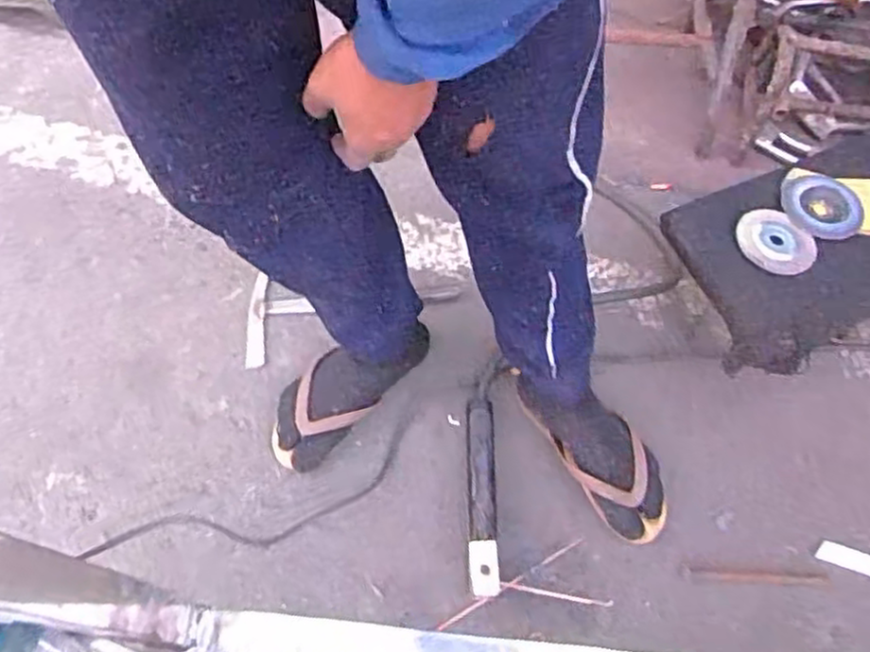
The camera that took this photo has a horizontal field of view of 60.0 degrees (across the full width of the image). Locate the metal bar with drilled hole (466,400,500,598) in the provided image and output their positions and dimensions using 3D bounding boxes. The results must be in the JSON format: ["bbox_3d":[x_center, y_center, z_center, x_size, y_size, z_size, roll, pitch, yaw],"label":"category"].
[{"bbox_3d":[0.055,0.197,0.888,0.032,0.010,0.236,-5,55,7],"label":"metal bar with drilled hole"}]

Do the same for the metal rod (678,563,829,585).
[{"bbox_3d":[0.355,0.281,0.841,0.160,0.007,0.015,4,64,1],"label":"metal rod"}]

